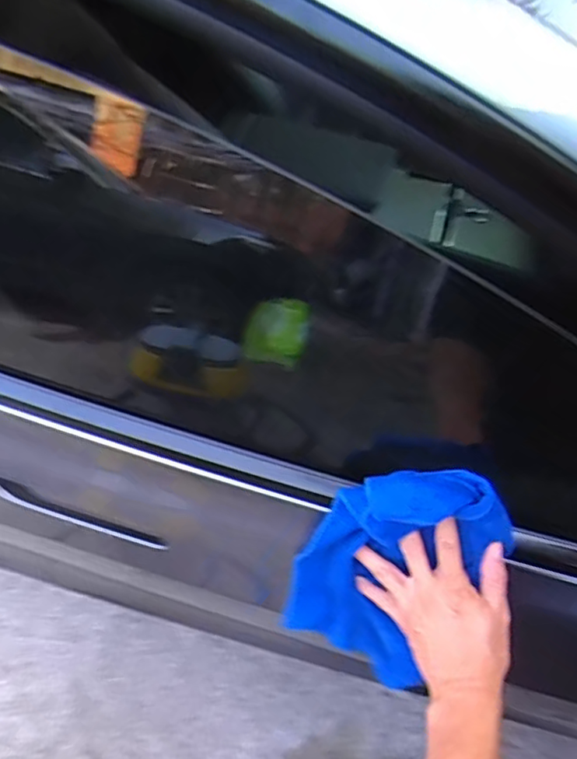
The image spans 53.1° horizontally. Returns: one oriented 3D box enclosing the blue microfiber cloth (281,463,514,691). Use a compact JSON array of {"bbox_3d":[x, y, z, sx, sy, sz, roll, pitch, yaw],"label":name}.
[{"bbox_3d":[0.096,0.200,0.574,0.166,0.302,0.034,21,36,2],"label":"blue microfiber cloth"}]

